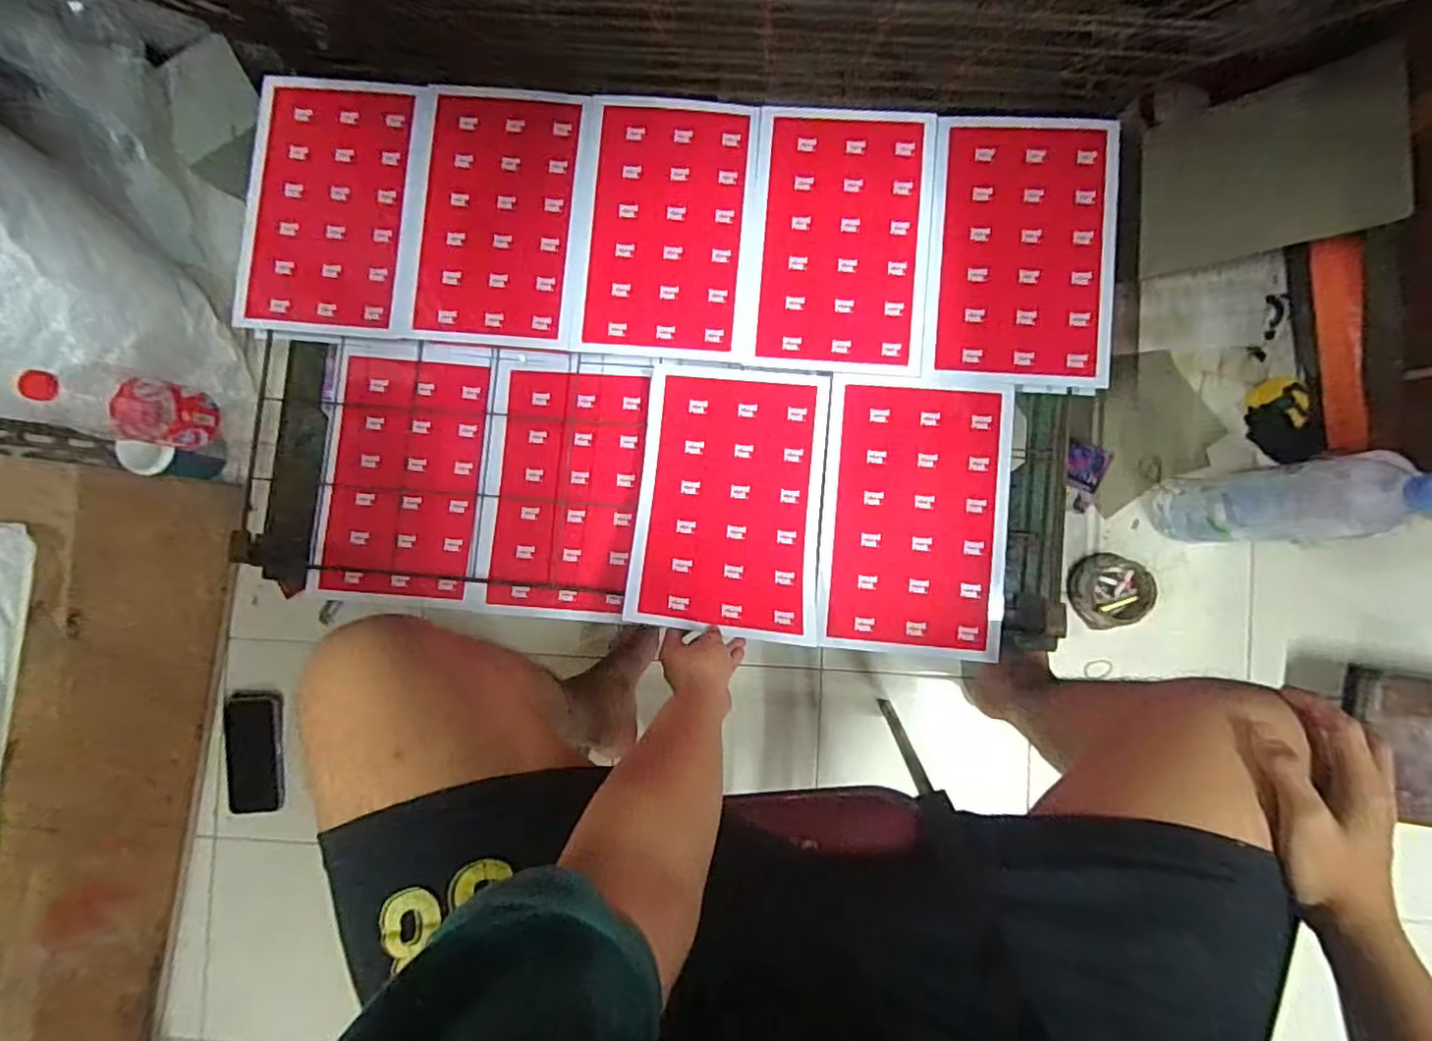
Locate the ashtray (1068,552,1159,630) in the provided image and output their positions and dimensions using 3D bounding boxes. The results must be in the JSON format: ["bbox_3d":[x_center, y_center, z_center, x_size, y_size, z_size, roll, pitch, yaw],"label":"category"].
[{"bbox_3d":[0.550,0.099,0.890,0.099,0.045,0.101,0,88,2],"label":"ashtray"}]

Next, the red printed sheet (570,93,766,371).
[{"bbox_3d":[-0.060,-0.363,0.786,0.209,0.009,0.322,4,86,3],"label":"red printed sheet"}]

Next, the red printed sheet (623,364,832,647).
[{"bbox_3d":[0.017,-0.030,0.741,0.218,0.093,0.313,5,87,4],"label":"red printed sheet"}]

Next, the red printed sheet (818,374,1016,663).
[{"bbox_3d":[0.233,-0.006,0.745,0.208,0.008,0.317,4,87,4],"label":"red printed sheet"}]

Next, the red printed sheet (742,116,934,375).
[{"bbox_3d":[0.151,-0.340,0.772,0.208,0.006,0.318,4,87,4],"label":"red printed sheet"}]

